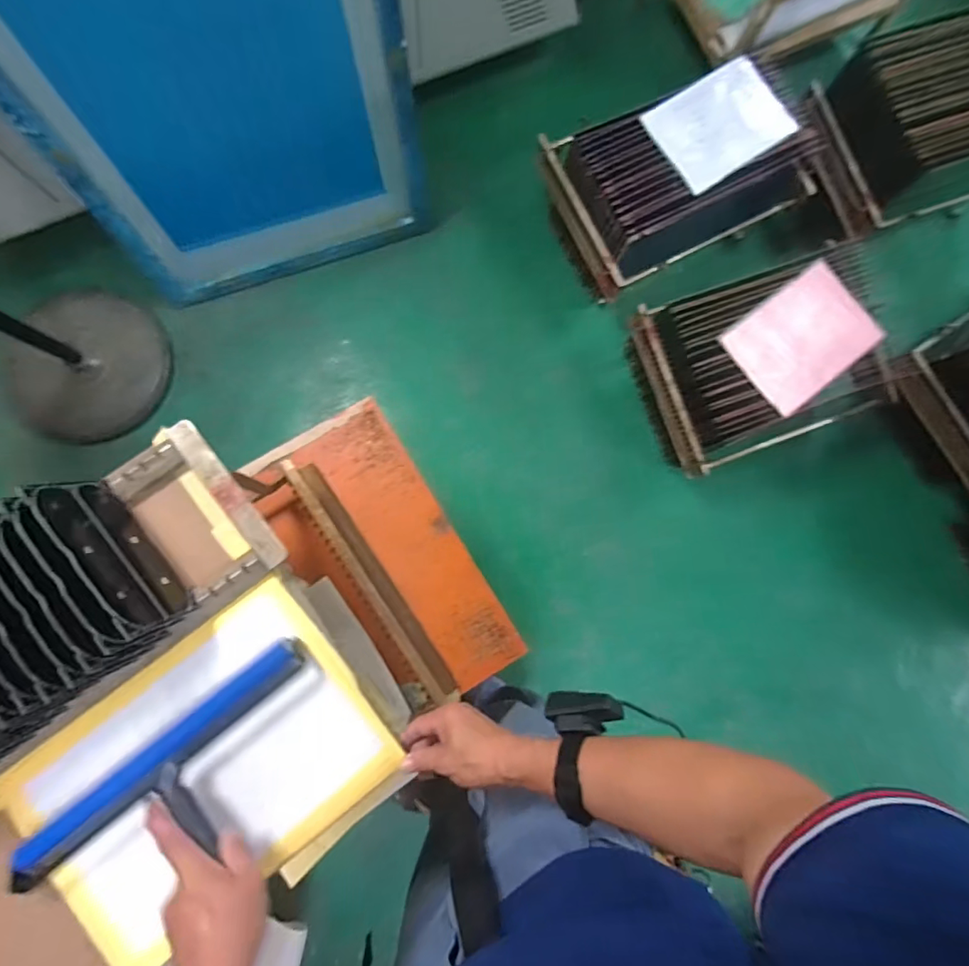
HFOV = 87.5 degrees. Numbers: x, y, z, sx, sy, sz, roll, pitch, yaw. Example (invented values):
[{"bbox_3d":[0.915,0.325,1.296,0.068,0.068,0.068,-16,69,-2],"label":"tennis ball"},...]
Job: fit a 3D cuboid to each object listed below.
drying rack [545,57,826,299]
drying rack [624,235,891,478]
[{"bbox_3d":[0.453,-0.750,1.278,0.553,0.322,0.386,-28,87,-7],"label":"drying rack"},{"bbox_3d":[0.657,-0.279,1.233,0.512,0.346,0.369,-18,86,-7],"label":"drying rack"}]

